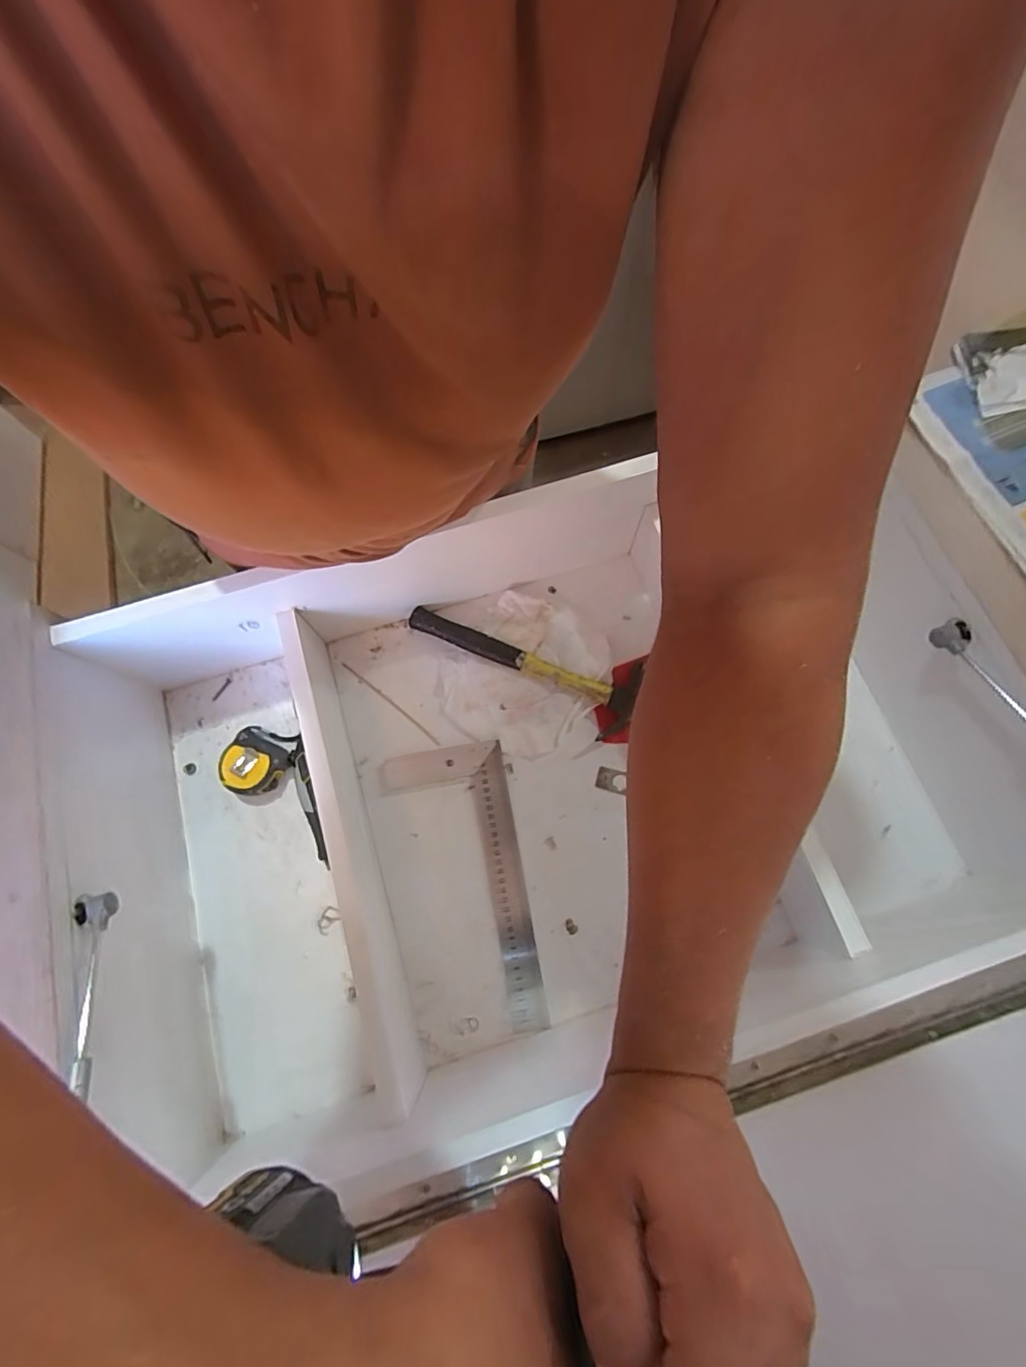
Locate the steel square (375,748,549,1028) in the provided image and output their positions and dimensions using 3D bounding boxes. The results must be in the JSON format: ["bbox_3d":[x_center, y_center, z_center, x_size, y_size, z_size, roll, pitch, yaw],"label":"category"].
[{"bbox_3d":[-0.058,0.220,0.586,0.140,0.014,0.299,-11,74,-2],"label":"steel square"}]

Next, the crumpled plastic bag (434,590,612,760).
[{"bbox_3d":[0.010,-0.016,0.654,0.188,0.017,0.195,33,77,10],"label":"crumpled plastic bag"}]

